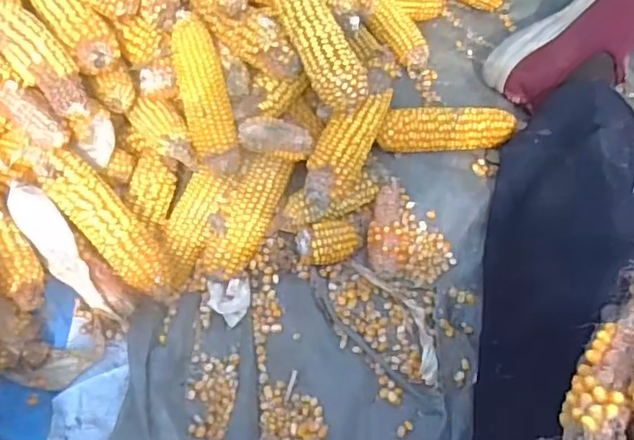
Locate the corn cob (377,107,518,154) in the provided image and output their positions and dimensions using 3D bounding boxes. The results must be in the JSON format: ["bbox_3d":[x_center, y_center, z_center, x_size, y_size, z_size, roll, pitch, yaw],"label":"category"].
[{"bbox_3d":[0.146,-0.104,0.693,0.157,0.038,0.043,-7,63,-1],"label":"corn cob"}]

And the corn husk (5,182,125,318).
[{"bbox_3d":[-0.251,0.031,0.607,0.037,0.020,0.162,-36,86,-15],"label":"corn husk"}]

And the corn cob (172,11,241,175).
[{"bbox_3d":[-0.115,-0.128,0.637,0.046,0.045,0.158,-13,94,-5],"label":"corn cob"}]

